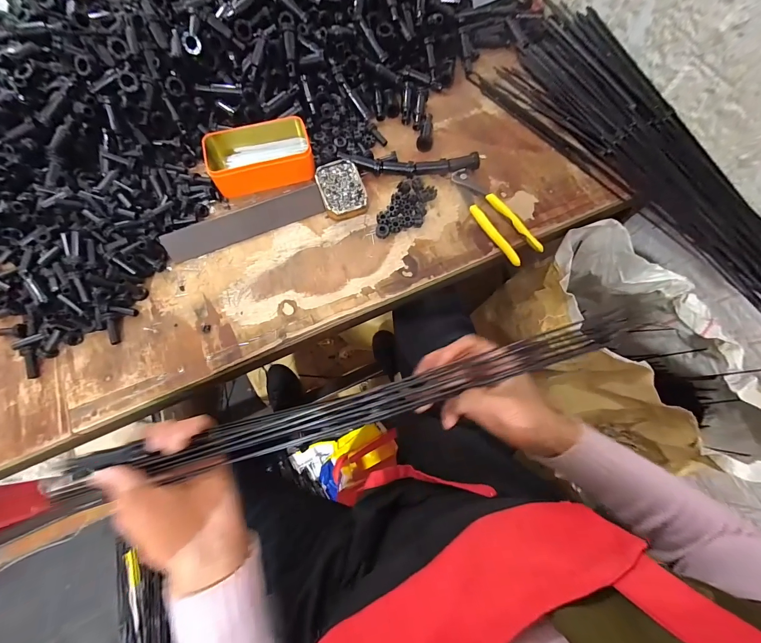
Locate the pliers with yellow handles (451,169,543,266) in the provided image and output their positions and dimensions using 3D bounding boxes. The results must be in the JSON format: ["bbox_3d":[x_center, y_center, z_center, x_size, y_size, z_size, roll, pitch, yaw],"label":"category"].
[{"bbox_3d":[0.158,-0.153,0.467,0.047,0.018,0.165,-32,74,-11],"label":"pliers with yellow handles"}]

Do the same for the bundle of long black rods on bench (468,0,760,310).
[{"bbox_3d":[0.392,-0.256,0.487,0.192,0.048,0.602,-34,75,-11],"label":"bundle of long black rods on bench"}]

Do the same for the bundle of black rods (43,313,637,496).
[{"bbox_3d":[-0.038,0.083,0.301,0.527,0.040,0.040,-15,76,0],"label":"bundle of black rods"}]

